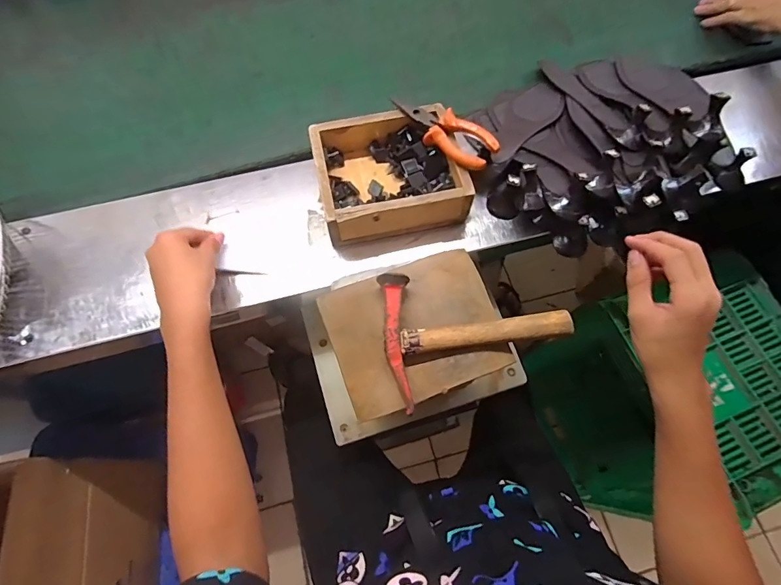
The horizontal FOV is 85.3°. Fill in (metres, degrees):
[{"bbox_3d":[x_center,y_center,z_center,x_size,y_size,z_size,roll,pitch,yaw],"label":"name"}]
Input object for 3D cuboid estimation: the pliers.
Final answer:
[{"bbox_3d":[0.065,-0.202,0.526,0.142,0.013,0.049,39,96,16],"label":"pliers"}]

